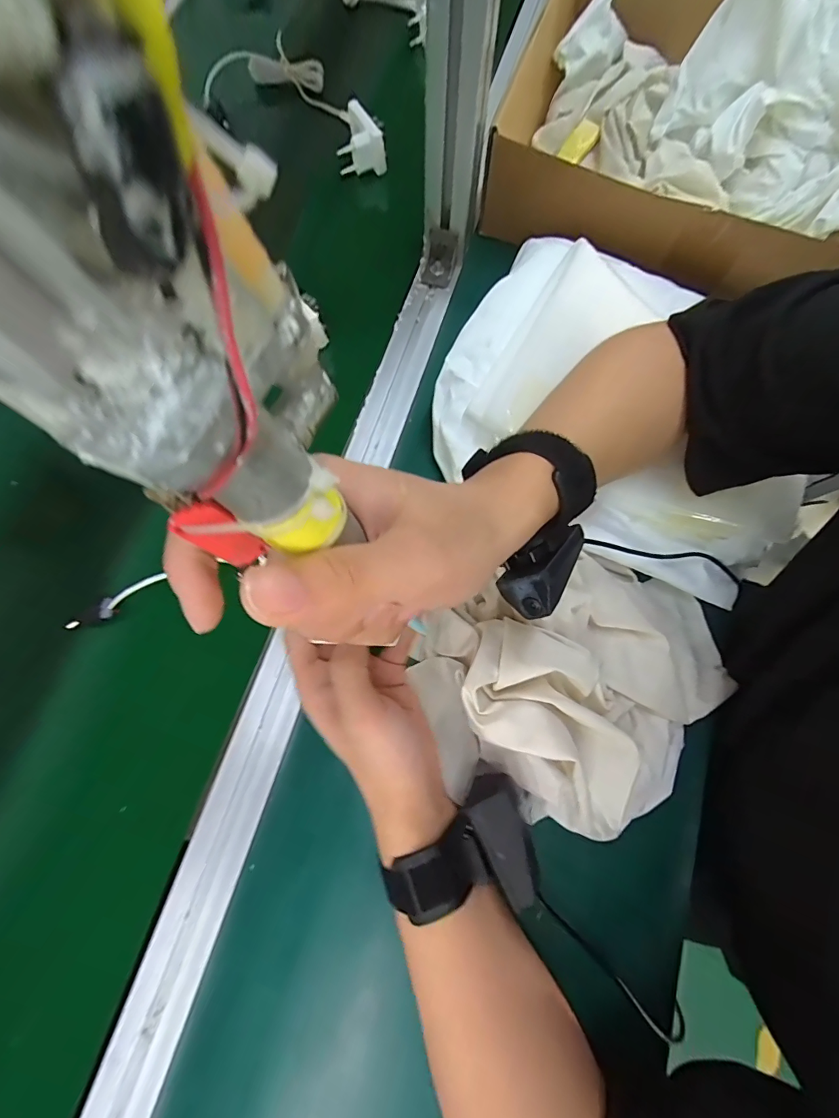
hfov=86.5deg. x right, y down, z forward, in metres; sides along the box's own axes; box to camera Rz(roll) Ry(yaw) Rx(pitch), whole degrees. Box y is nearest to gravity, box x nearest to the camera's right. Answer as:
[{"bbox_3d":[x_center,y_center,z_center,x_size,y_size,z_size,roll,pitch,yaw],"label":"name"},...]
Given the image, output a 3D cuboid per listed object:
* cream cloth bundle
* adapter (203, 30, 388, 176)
[{"bbox_3d":[0.119,0.088,0.303,0.221,0.062,0.169,-20,75,-6],"label":"cream cloth bundle"},{"bbox_3d":[-0.125,-0.503,0.493,0.250,0.052,0.131,28,76,8],"label":"adapter"}]

